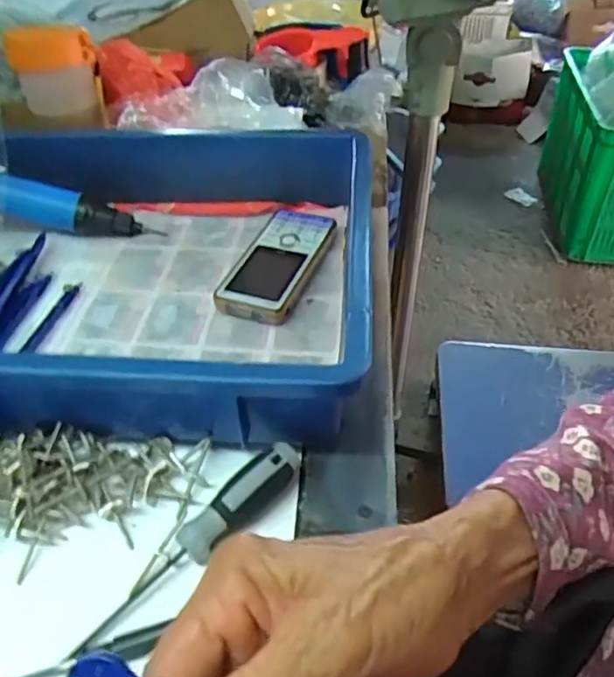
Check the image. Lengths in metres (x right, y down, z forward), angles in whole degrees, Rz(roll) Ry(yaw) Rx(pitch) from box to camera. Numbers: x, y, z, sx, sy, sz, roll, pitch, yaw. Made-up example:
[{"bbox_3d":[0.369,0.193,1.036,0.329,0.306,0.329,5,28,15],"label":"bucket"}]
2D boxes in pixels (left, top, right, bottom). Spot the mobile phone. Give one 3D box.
[{"bbox_3d":[-0.021,-0.060,0.484,0.054,0.019,0.132,12,44,15],"label":"mobile phone"}]

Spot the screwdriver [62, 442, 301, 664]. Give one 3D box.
[{"bbox_3d":[-0.057,0.103,0.312,0.021,0.021,0.140,32,52,32],"label":"screwdriver"}]

